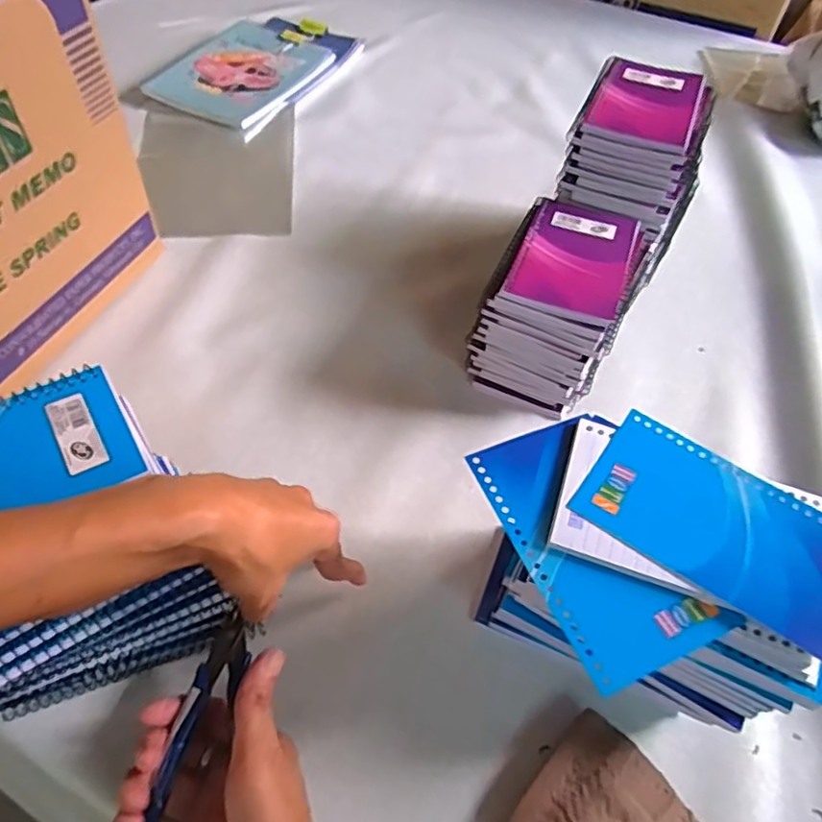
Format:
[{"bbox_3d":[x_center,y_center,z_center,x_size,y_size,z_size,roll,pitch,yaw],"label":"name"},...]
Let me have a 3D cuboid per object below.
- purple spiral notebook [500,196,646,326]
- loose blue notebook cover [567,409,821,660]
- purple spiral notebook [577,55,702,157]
[{"bbox_3d":[0.126,-0.121,0.488,0.083,0.010,0.135,19,53,11],"label":"purple spiral notebook"},{"bbox_3d":[0.154,0.056,0.317,0.128,0.004,0.077,32,57,18],"label":"loose blue notebook cover"},{"bbox_3d":[0.195,-0.255,0.526,0.082,0.011,0.124,20,54,12],"label":"purple spiral notebook"}]

